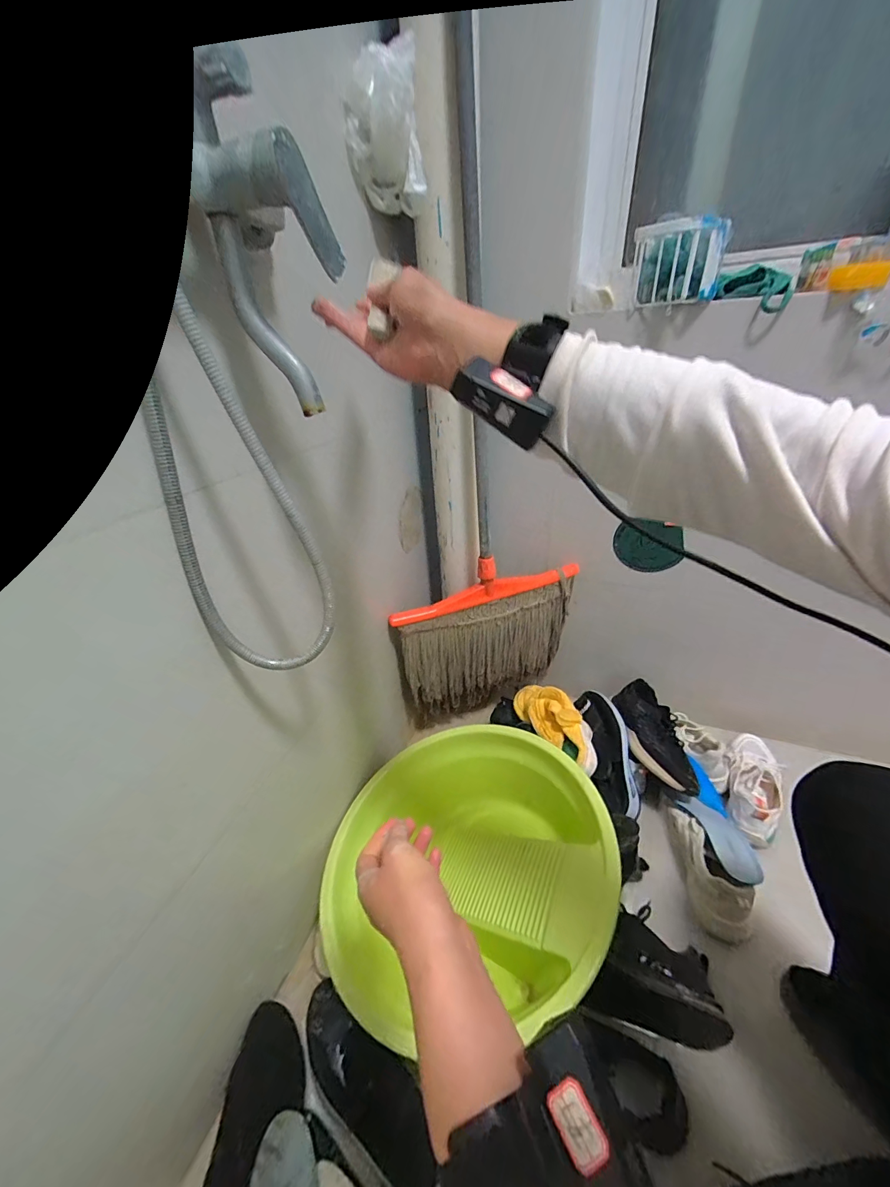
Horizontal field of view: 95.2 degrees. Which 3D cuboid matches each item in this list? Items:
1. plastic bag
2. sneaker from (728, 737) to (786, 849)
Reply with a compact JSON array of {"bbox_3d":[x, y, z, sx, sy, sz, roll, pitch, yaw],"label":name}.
[{"bbox_3d":[-0.085,-0.653,0.577,0.103,0.163,0.080,-2,63,2],"label":"plastic bag"},{"bbox_3d":[0.686,0.415,0.898,0.102,0.085,0.266,17,36,30],"label":"sneaker"}]

